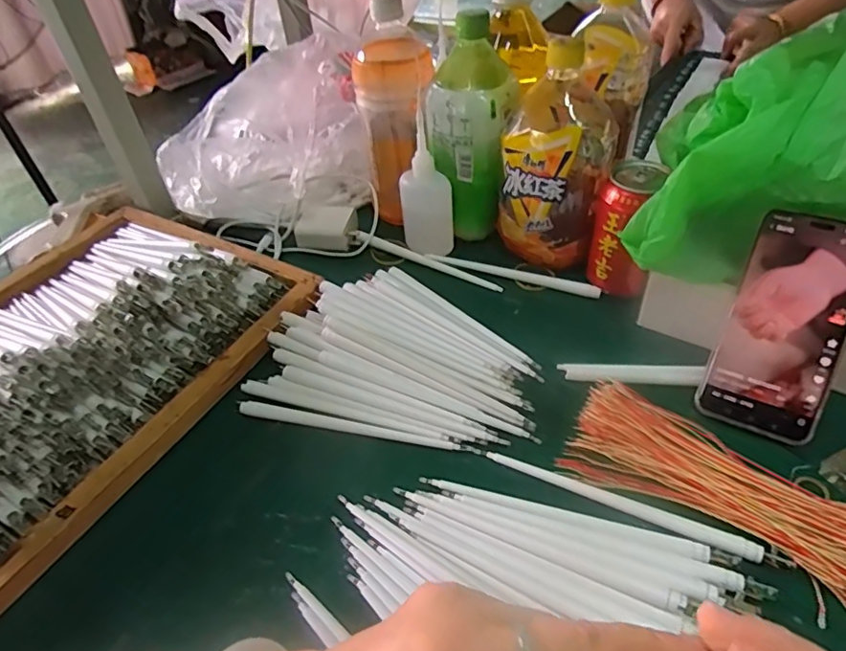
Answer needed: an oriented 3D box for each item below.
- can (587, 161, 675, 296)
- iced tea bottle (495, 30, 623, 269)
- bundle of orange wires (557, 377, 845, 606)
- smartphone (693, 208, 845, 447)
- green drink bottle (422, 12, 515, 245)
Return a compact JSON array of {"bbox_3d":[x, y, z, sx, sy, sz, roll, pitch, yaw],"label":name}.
[{"bbox_3d":[0.183,-0.086,0.509,0.052,0.111,0.055,4,45,11],"label":"can"},{"bbox_3d":[0.123,-0.156,0.525,0.094,0.202,0.102,3,45,10],"label":"iced tea bottle"},{"bbox_3d":[0.204,0.102,0.370,0.206,0.018,0.082,25,52,29],"label":"bundle of orange wires"},{"bbox_3d":[0.264,0.000,0.403,0.075,0.007,0.159,21,94,25],"label":"smartphone"},{"bbox_3d":[0.048,-0.192,0.551,0.084,0.197,0.089,-1,44,6],"label":"green drink bottle"}]

